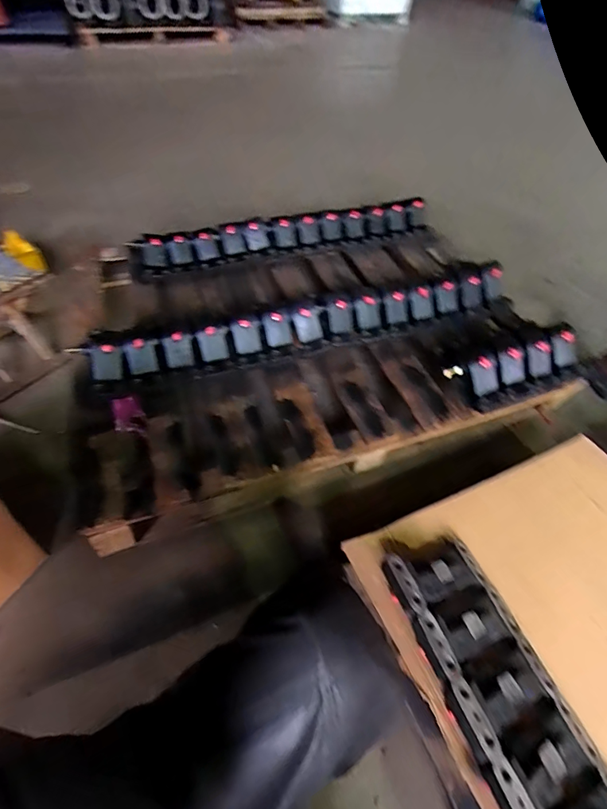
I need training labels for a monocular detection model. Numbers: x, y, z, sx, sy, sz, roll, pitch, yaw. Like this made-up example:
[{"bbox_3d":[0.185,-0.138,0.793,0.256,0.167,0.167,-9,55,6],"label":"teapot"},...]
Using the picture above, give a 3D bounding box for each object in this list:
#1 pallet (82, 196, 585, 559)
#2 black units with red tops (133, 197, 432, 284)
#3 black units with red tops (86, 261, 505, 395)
[{"bbox_3d":[-0.007,-0.238,1.257,1.198,0.214,0.964,-14,53,-15],"label":"pallet"},{"bbox_3d":[-0.049,-0.590,1.501,1.034,0.105,0.182,-15,53,-16],"label":"black units with red tops"},{"bbox_3d":[0.035,-0.229,1.134,1.131,0.073,0.152,-13,53,-15],"label":"black units with red tops"}]

